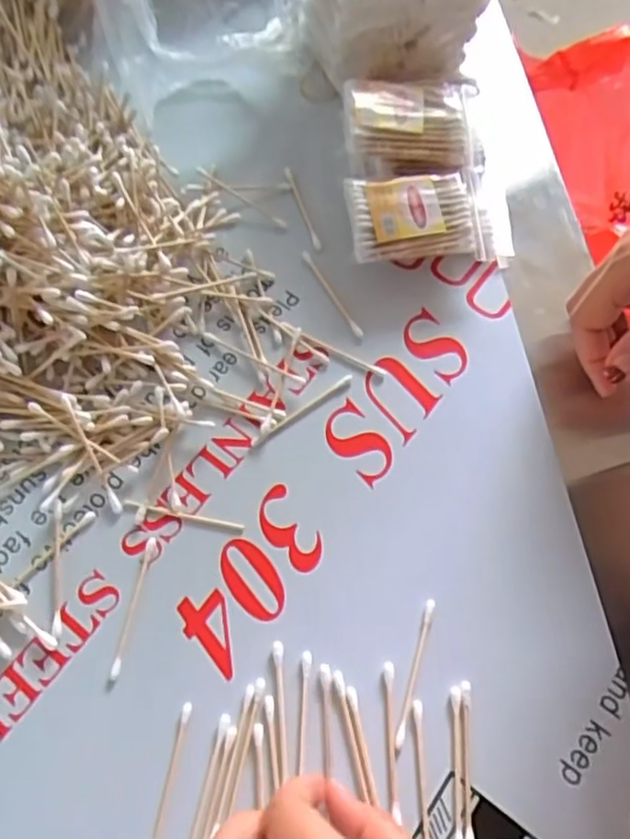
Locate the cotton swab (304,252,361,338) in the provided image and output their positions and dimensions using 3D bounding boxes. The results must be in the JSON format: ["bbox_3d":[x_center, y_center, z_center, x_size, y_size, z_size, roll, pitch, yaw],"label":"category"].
[{"bbox_3d":[0.010,-0.080,0.426,0.006,0.005,0.071,-26,69,-12],"label":"cotton swab"}]

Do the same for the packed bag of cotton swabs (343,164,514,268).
[{"bbox_3d":[0.076,-0.131,0.436,0.110,0.042,0.067,-5,66,-3],"label":"packed bag of cotton swabs"}]

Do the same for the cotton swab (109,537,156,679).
[{"bbox_3d":[-0.094,0.096,0.350,0.005,0.004,0.071,10,66,3],"label":"cotton swab"}]

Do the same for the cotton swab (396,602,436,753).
[{"bbox_3d":[0.050,0.124,0.336,0.005,0.004,0.071,16,67,6],"label":"cotton swab"}]

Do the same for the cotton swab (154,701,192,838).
[{"bbox_3d":[-0.068,0.172,0.316,0.005,0.004,0.072,9,66,3],"label":"cotton swab"}]

